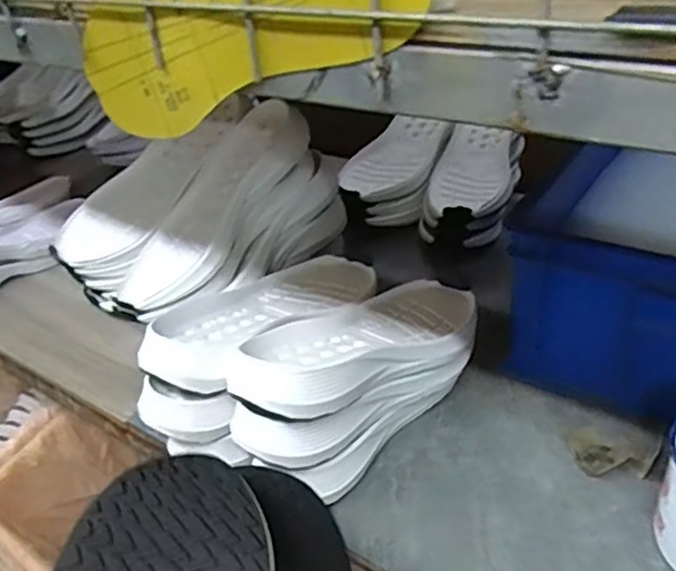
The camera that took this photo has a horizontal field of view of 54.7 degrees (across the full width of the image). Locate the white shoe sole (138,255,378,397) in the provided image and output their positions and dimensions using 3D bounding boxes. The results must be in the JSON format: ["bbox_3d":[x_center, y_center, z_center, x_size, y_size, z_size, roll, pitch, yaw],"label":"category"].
[{"bbox_3d":[-0.068,0.024,0.631,0.113,0.043,0.280,15,24,29],"label":"white shoe sole"}]

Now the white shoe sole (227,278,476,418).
[{"bbox_3d":[0.032,0.046,0.572,0.103,0.038,0.269,21,26,34],"label":"white shoe sole"}]

